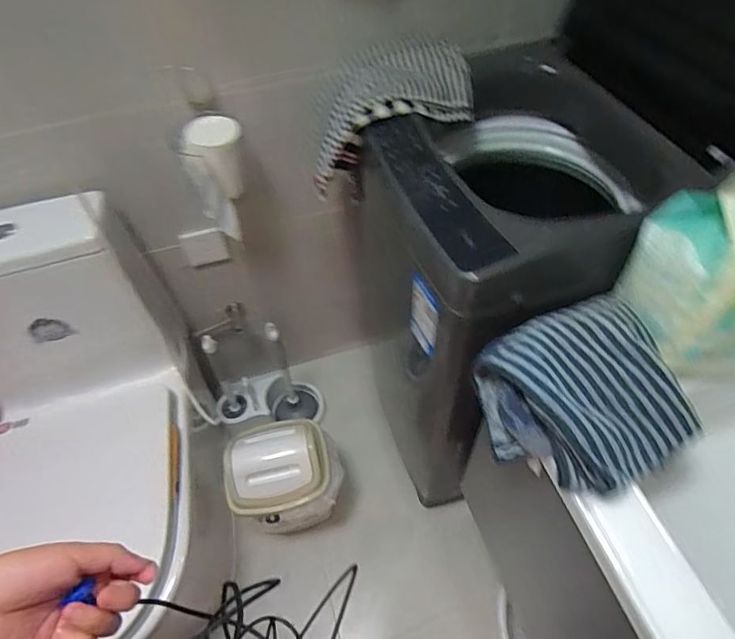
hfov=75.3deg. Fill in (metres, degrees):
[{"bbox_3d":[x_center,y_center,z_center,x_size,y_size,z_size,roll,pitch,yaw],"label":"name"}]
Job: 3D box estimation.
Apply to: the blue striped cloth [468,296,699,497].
[{"bbox_3d":[0.229,0.084,0.511,0.176,0.115,0.186,-10,52,-5],"label":"blue striped cloth"}]

